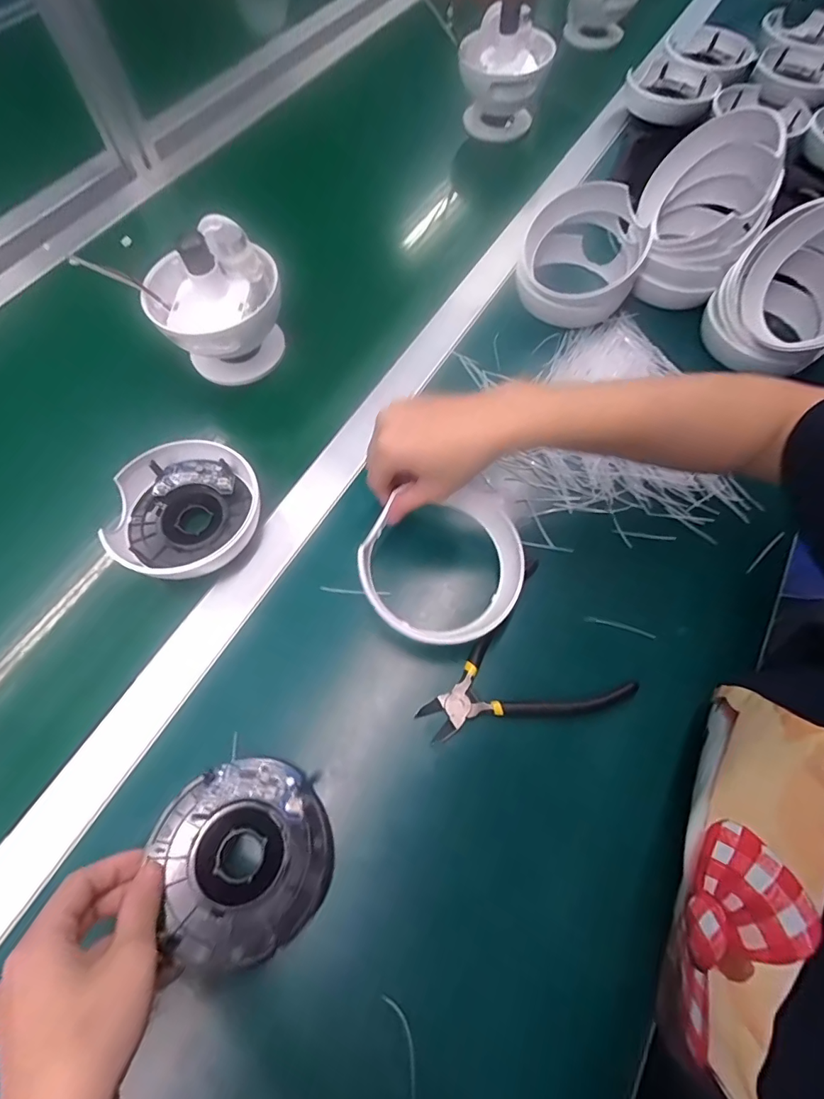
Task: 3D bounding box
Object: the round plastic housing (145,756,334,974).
[{"bbox_3d":[-0.098,0.180,0.277,0.095,0.014,0.099,11,50,-13],"label":"round plastic housing"}]

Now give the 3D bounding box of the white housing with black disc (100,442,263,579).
[{"bbox_3d":[-0.181,-0.029,0.378,0.112,0.040,0.114,-6,67,-5],"label":"white housing with black disc"}]

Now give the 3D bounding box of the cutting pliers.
[{"bbox_3d":[0.094,0.096,0.339,0.108,0.016,0.148,37,70,13],"label":"cutting pliers"}]

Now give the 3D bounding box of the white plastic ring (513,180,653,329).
[{"bbox_3d":[0.172,-0.301,0.469,0.109,0.070,0.112,1,69,-2],"label":"white plastic ring"}]

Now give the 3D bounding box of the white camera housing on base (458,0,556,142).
[{"bbox_3d":[0.118,-0.617,0.606,0.110,0.098,0.103,9,67,2],"label":"white camera housing on base"}]

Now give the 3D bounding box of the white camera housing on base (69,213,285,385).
[{"bbox_3d":[-0.184,-0.226,0.430,0.113,0.111,0.122,1,67,-2],"label":"white camera housing on base"}]

